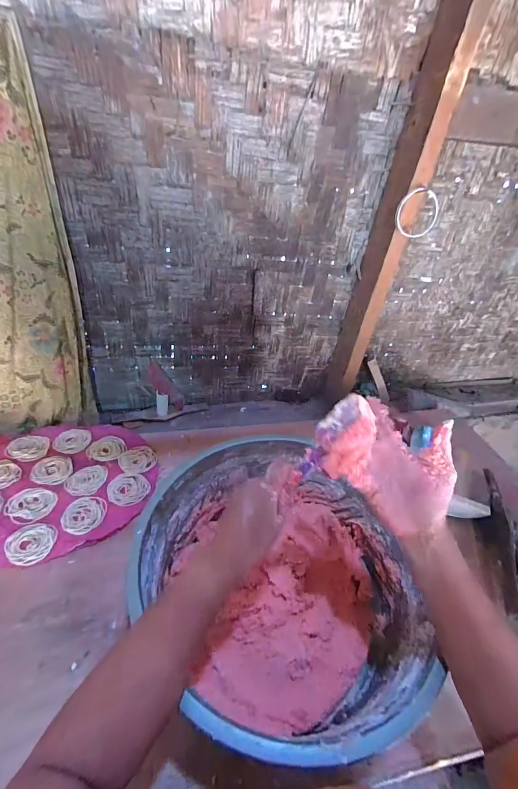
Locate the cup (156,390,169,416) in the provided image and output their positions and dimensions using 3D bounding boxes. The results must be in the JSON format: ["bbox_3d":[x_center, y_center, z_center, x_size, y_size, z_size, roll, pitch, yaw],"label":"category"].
[{"bbox_3d":[-0.274,0.023,0.981,0.029,0.078,0.032,3,37,-4],"label":"cup"}]

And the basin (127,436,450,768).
[{"bbox_3d":[0.027,0.268,0.517,0.371,0.164,0.407,-8,39,-17],"label":"basin"}]

